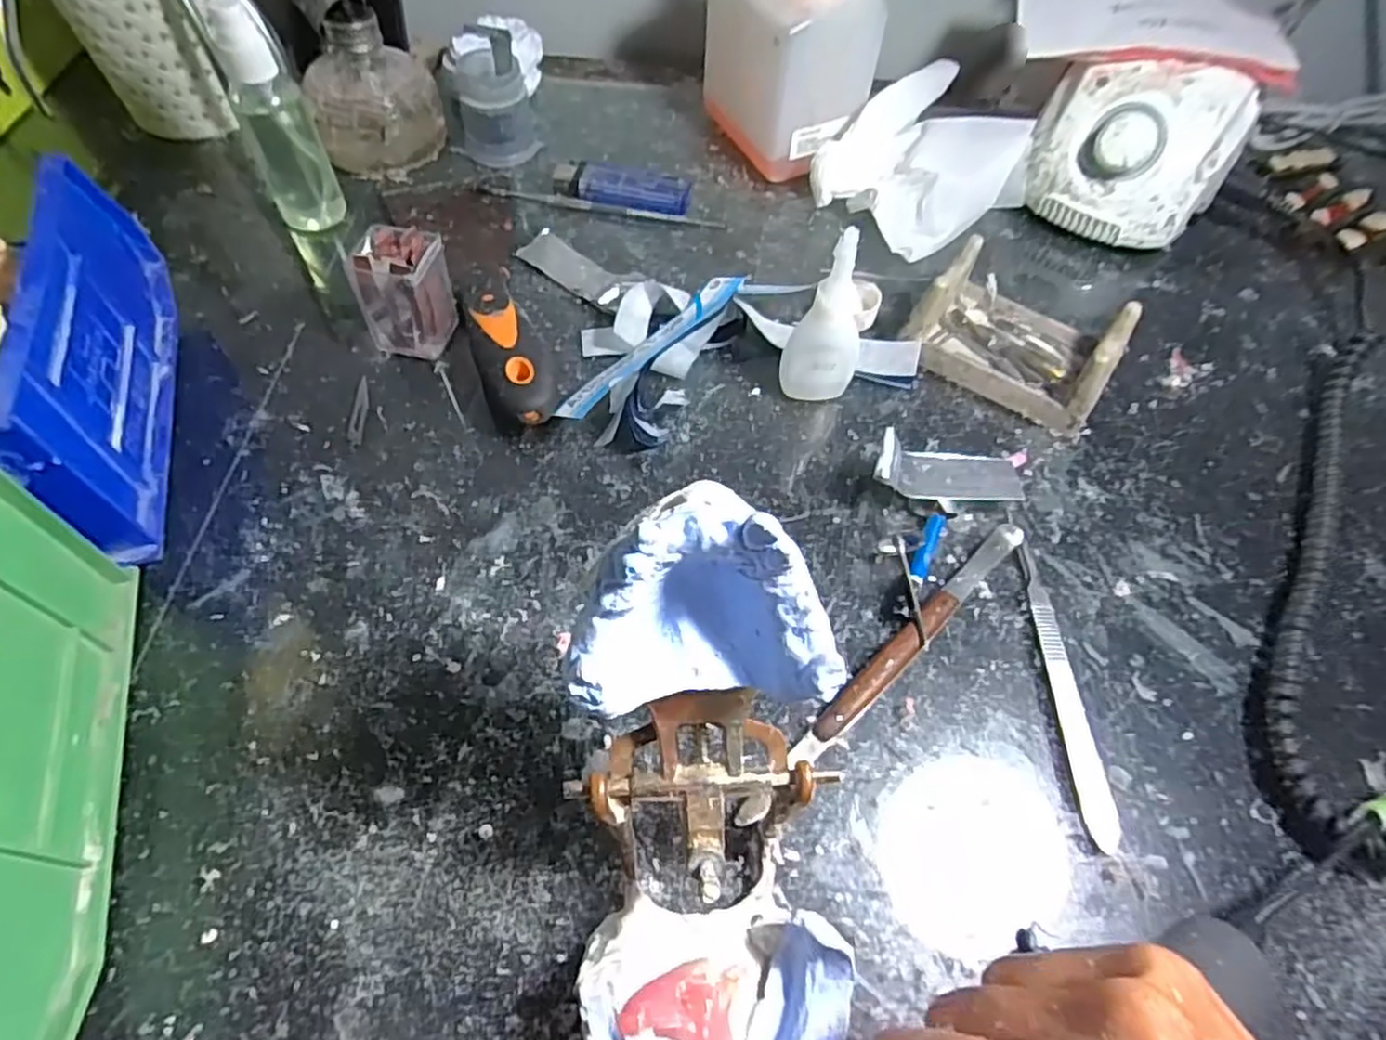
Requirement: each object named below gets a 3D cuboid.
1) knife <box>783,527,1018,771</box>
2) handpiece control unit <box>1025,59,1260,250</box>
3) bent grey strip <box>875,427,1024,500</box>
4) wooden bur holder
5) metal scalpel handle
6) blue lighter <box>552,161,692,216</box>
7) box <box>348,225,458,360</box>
[{"bbox_3d":[0.090,0.045,0.291,0.146,0.010,0.011,-38,68,-23],"label":"knife"},{"bbox_3d":[0.252,-0.212,0.422,0.103,0.080,0.071,29,61,13],"label":"handpiece control unit"},{"bbox_3d":[0.113,-0.022,0.324,0.069,0.029,0.027,3,59,-2],"label":"bent grey strip"},{"bbox_3d":[0.166,-0.094,0.367,0.095,0.041,0.062,32,62,15],"label":"wooden bur holder"},{"bbox_3d":[0.146,0.064,0.285,0.013,0.005,0.119,3,59,-2],"label":"metal scalpel handle"},{"bbox_3d":[-0.042,-0.199,0.437,0.081,0.014,0.024,10,59,2],"label":"blue lighter"},{"bbox_3d":[-0.138,-0.108,0.350,0.032,0.052,0.035,13,59,4],"label":"box"}]

